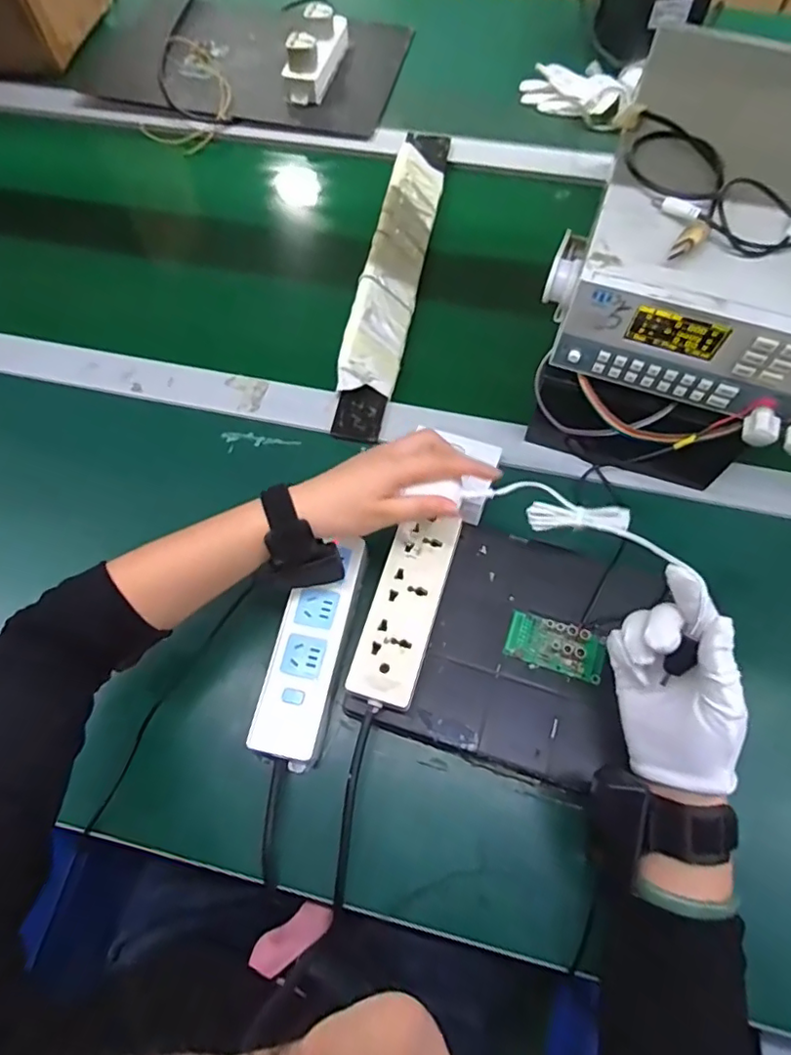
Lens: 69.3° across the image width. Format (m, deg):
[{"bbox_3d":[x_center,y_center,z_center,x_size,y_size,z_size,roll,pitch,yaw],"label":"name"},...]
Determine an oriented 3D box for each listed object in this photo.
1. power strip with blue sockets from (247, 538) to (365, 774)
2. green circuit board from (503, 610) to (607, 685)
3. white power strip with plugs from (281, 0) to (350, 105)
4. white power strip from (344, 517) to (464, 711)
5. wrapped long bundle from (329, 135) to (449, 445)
[{"bbox_3d":[-0.071,0.102,0.485,0.056,0.023,0.182,11,66,7],"label":"power strip with blue sockets"},{"bbox_3d":[0.133,0.098,0.474,0.078,0.016,0.039,17,67,10],"label":"green circuit board"},{"bbox_3d":[-0.115,-0.692,0.831,0.056,0.070,0.170,13,67,8],"label":"white power strip with plugs"},{"bbox_3d":[0.009,0.068,0.481,0.053,0.034,0.159,15,67,9],"label":"white power strip"},{"bbox_3d":[0.004,-0.318,0.670,0.056,0.050,0.480,9,66,6],"label":"wrapped long bundle"}]

